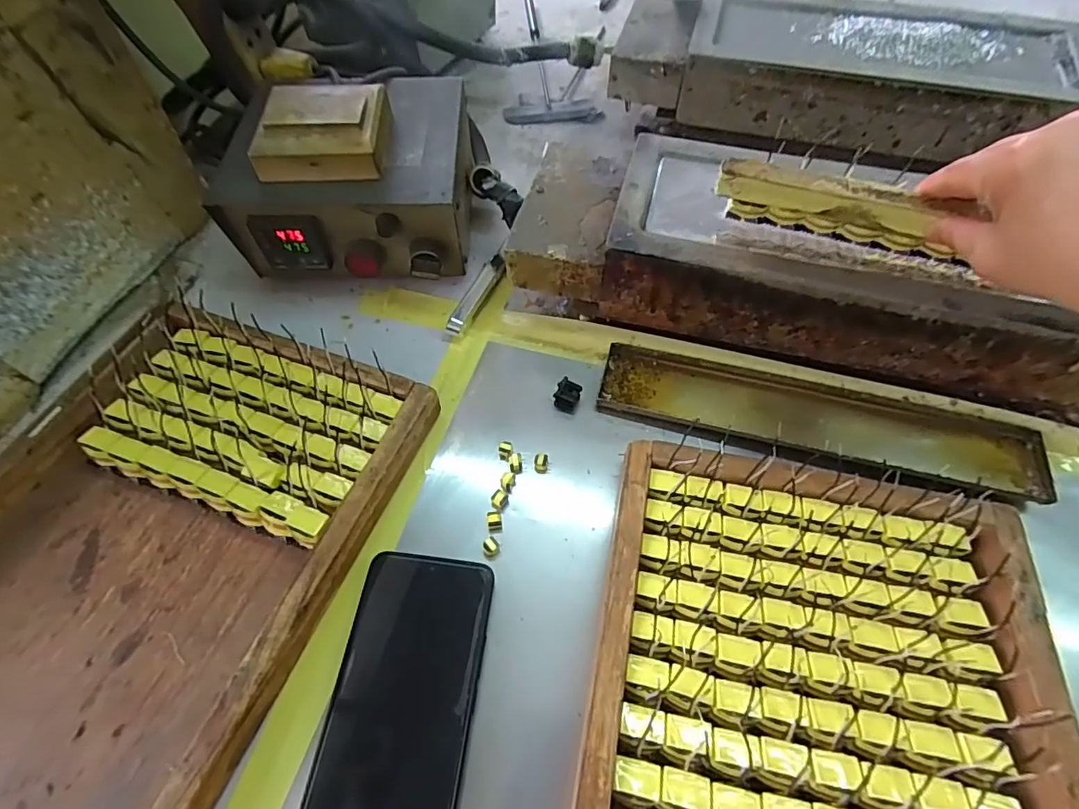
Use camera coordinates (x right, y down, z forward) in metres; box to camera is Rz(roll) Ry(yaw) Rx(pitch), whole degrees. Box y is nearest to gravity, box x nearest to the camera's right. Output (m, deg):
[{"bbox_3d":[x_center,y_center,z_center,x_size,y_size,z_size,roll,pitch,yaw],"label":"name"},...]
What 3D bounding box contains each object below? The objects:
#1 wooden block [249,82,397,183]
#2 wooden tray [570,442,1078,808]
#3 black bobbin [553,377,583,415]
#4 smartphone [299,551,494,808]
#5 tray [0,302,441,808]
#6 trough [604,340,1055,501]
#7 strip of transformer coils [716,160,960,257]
[{"bbox_3d":[-0.154,-0.201,0.381,0.086,0.029,0.084,-3,62,1],"label":"wooden block"},{"bbox_3d":[0.133,0.196,0.248,0.230,0.040,0.351,10,61,5],"label":"wooden tray"},{"bbox_3d":[0.021,-0.007,0.389,0.017,0.017,0.019,24,63,12],"label":"black bobbin"},{"bbox_3d":[-0.074,0.165,0.283,0.077,0.009,0.161,6,60,3],"label":"smartphone"},{"bbox_3d":[-0.245,0.099,0.311,0.238,0.047,0.345,19,62,10],"label":"tray"},{"bbox_3d":[0.194,0.009,0.380,0.296,0.020,0.060,14,61,7],"label":"trough"},{"bbox_3d":[0.173,-0.115,0.309,0.136,0.050,0.009,17,84,11],"label":"strip of transformer coils"}]

